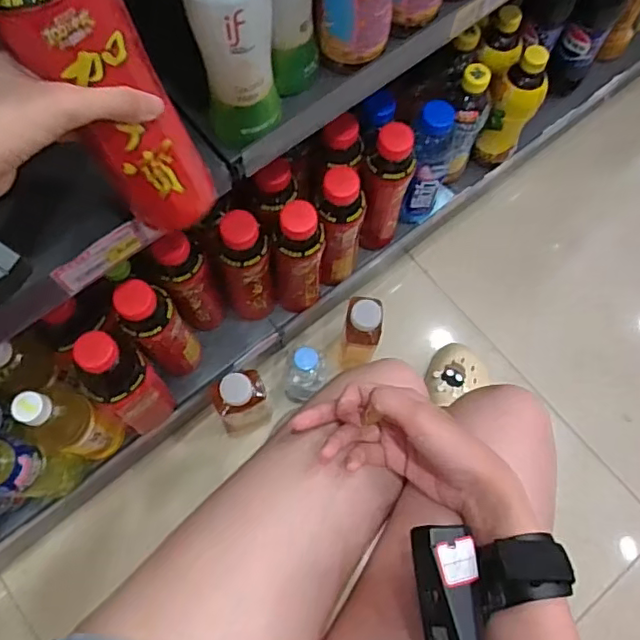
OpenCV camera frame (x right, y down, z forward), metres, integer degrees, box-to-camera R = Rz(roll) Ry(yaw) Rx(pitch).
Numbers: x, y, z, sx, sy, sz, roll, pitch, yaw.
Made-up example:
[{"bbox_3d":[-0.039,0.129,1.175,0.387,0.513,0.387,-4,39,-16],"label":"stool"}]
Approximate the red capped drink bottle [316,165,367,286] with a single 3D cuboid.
[{"bbox_3d":[0.024,-0.104,0.733,0.055,0.222,0.061,10,73,1],"label":"red capped drink bottle"}]

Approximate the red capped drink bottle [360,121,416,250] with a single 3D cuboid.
[{"bbox_3d":[0.081,-0.158,0.748,0.059,0.219,0.063,15,73,3],"label":"red capped drink bottle"}]

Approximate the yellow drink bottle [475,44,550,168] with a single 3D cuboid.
[{"bbox_3d":[0.263,-0.282,0.798,0.053,0.184,0.056,0,73,-1],"label":"yellow drink bottle"}]

